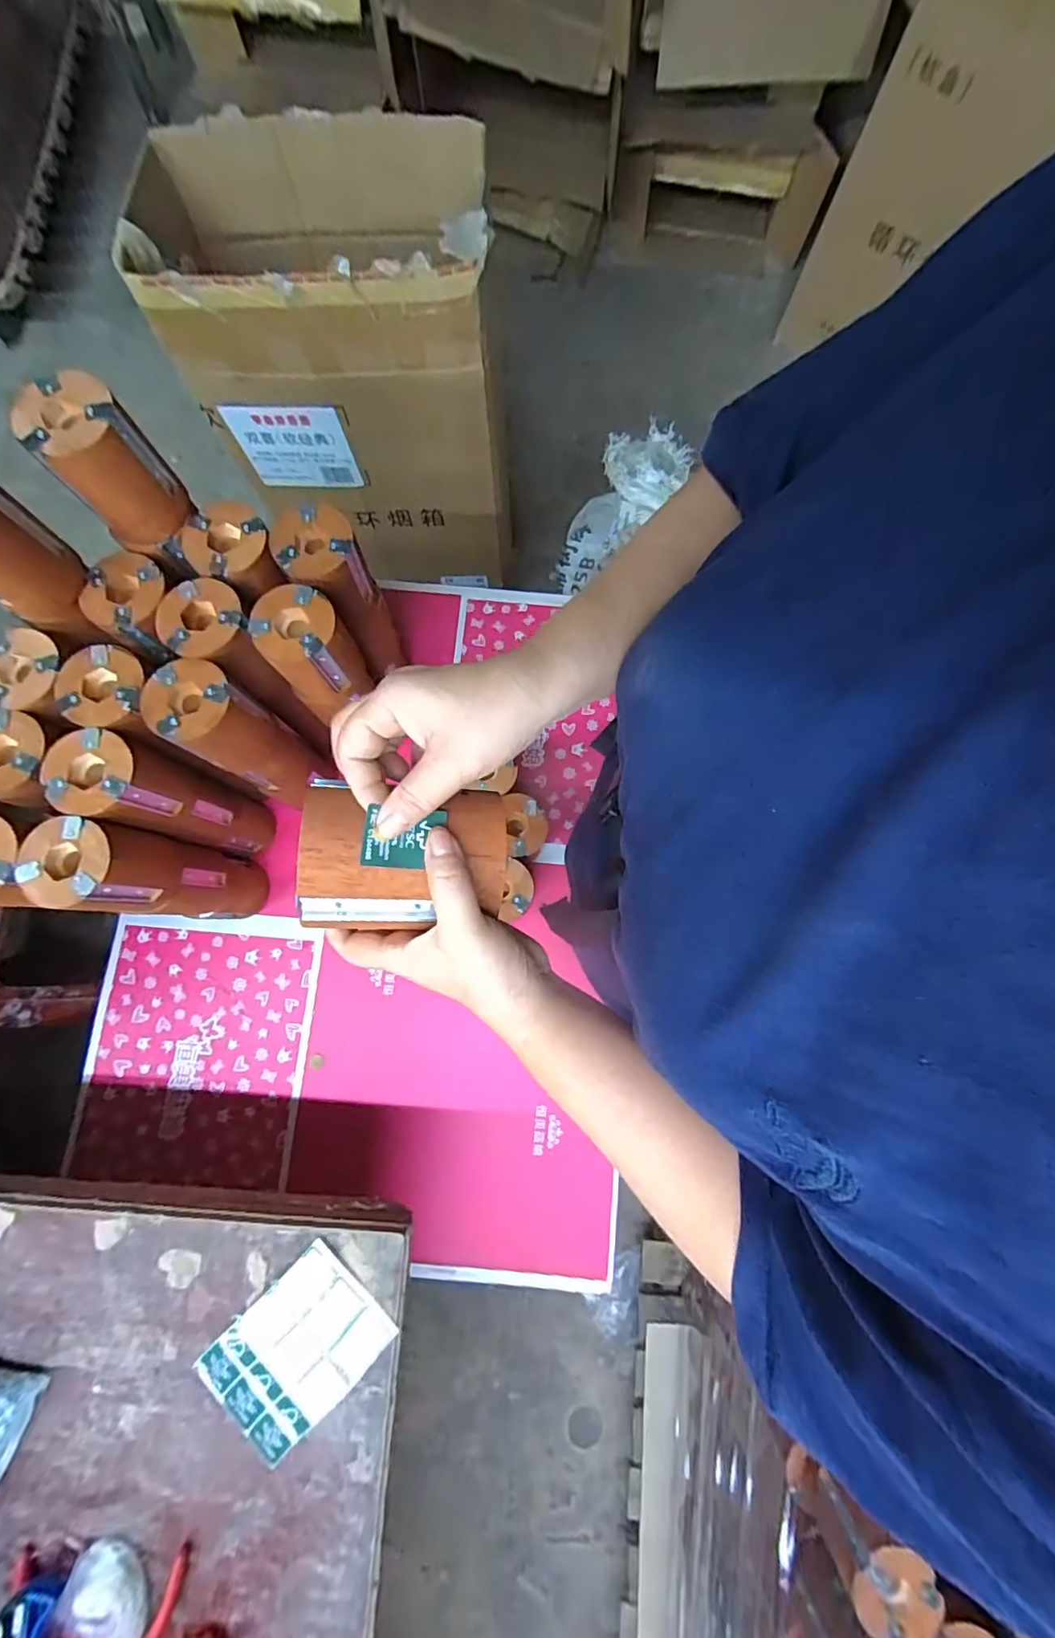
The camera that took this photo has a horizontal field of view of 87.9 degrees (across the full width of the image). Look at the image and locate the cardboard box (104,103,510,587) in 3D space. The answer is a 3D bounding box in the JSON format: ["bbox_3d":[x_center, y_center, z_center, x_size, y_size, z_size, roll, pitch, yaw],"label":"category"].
[{"bbox_3d":[-0.299,-0.733,0.950,0.476,0.558,0.290,0,79,-1],"label":"cardboard box"}]

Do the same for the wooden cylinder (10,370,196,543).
[{"bbox_3d":[-0.360,-0.304,0.475,0.078,0.097,0.071,-37,82,-7],"label":"wooden cylinder"}]

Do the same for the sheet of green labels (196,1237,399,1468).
[{"bbox_3d":[-0.191,0.440,0.454,0.130,0.009,0.102,-44,83,-8],"label":"sheet of green labels"}]

